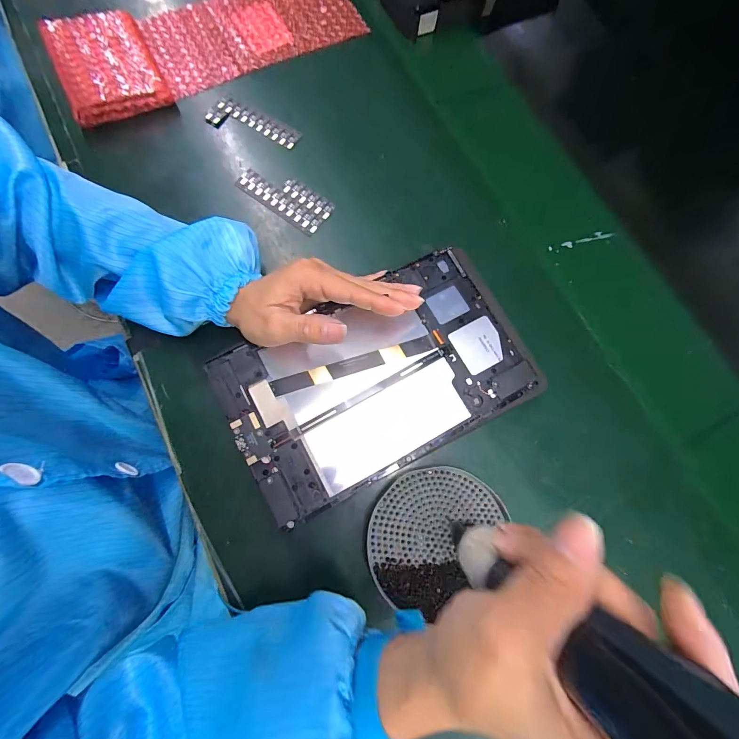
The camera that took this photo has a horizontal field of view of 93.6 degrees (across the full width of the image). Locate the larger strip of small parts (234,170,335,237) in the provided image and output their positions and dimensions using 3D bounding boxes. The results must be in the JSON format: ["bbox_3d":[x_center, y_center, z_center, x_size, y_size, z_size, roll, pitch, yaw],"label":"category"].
[{"bbox_3d":[-0.088,-0.178,0.360,0.100,0.008,0.040,33,77,7],"label":"larger strip of small parts"}]

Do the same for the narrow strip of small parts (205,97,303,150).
[{"bbox_3d":[-0.124,-0.268,0.378,0.102,0.005,0.038,21,76,4],"label":"narrow strip of small parts"}]

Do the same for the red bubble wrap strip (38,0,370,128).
[{"bbox_3d":[-0.177,-0.384,0.394,0.341,0.035,0.129,-31,78,-9],"label":"red bubble wrap strip"}]

